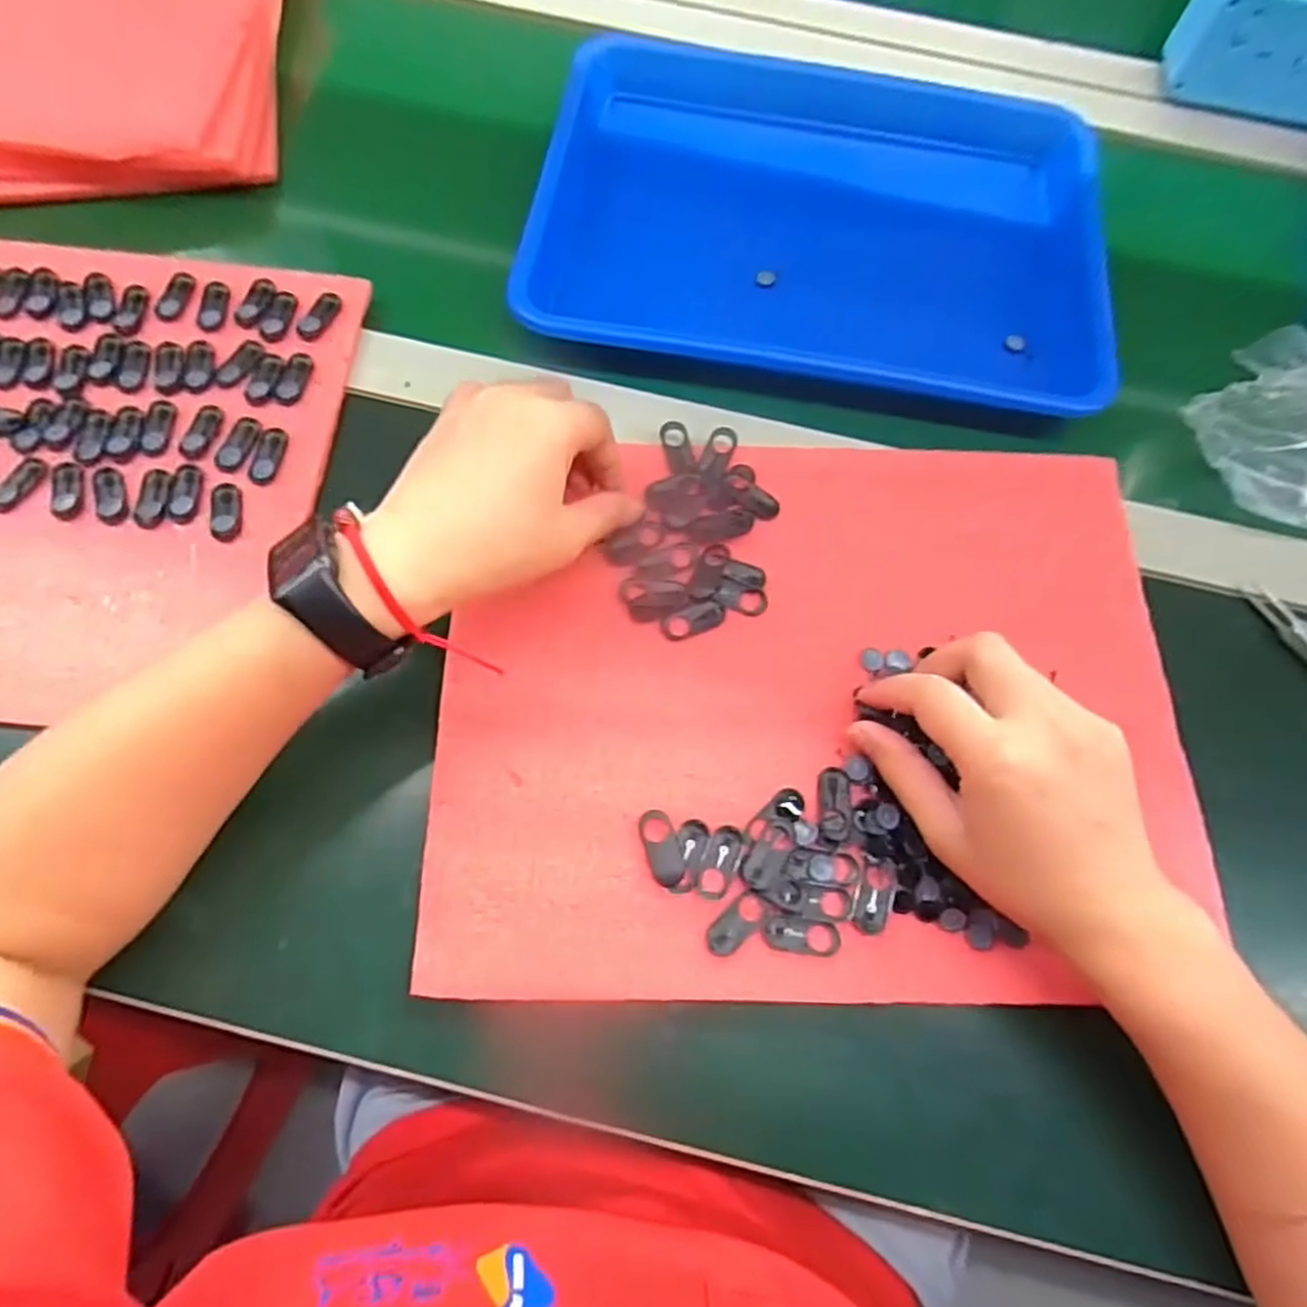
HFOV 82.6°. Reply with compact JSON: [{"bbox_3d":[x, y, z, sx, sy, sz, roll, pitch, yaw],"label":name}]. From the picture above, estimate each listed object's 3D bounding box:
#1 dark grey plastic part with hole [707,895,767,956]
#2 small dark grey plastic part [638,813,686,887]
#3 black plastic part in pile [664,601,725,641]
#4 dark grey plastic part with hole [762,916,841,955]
[{"bbox_3d":[0.035,0.112,0.308,0.029,0.004,0.012,-40,76,-15],"label":"dark grey plastic part with hole"},{"bbox_3d":[0.004,0.082,0.315,0.014,0.004,0.032,-19,71,-9],"label":"small dark grey plastic part"},{"bbox_3d":[0.019,-0.016,0.352,0.031,0.004,0.014,-22,72,-10],"label":"black plastic part in pile"},{"bbox_3d":[0.061,0.116,0.307,0.031,0.004,0.014,8,69,0],"label":"dark grey plastic part with hole"}]

